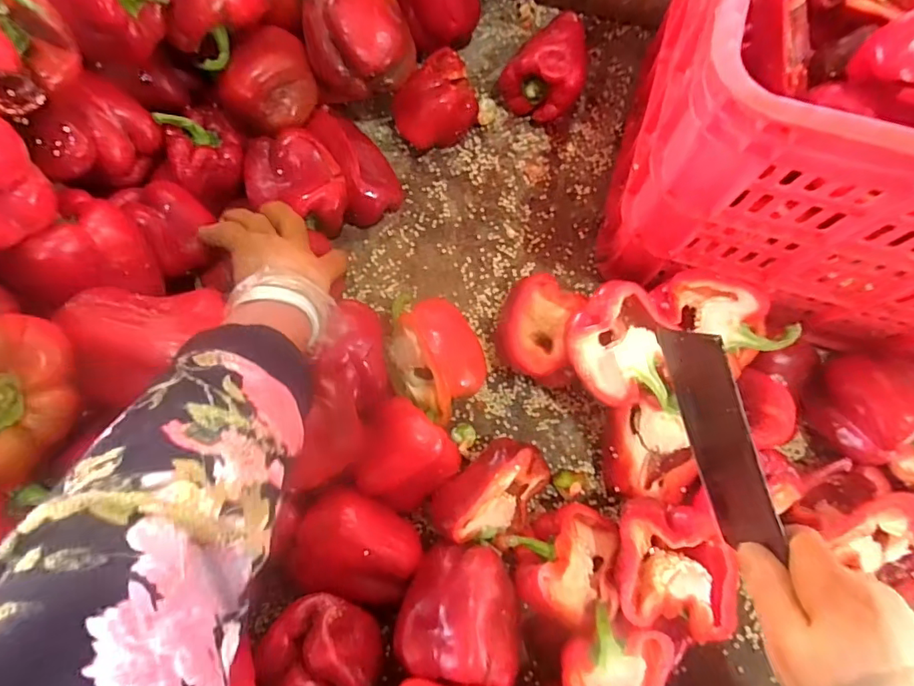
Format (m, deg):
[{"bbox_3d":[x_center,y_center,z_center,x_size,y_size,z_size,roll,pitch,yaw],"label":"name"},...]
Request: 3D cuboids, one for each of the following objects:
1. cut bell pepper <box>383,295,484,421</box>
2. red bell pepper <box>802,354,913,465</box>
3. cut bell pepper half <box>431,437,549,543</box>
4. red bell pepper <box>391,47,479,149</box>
[{"bbox_3d":[-0.024,0.014,0.492,0.088,0.089,0.105,-41,80,-8],"label":"cut bell pepper"},{"bbox_3d":[0.388,0.054,0.468,0.083,0.058,0.096,-19,78,-4],"label":"red bell pepper"},{"bbox_3d":[0.037,0.141,0.466,0.110,0.080,0.077,-41,80,-8],"label":"cut bell pepper half"},{"bbox_3d":[-0.026,-0.282,0.583,0.094,0.066,0.118,-6,77,-1],"label":"red bell pepper"}]

